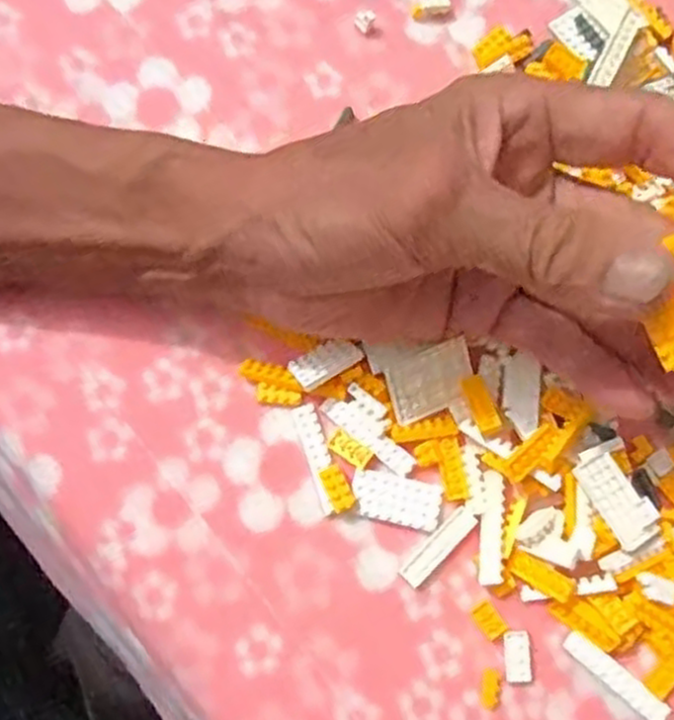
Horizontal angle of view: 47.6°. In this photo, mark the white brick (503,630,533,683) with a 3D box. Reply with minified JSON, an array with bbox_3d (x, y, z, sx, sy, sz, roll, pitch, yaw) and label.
[{"bbox_3d":[0.061,0.101,0.259,0.009,0.004,0.016,-2,76,-1],"label":"white brick"}]

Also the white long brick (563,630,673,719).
[{"bbox_3d":[0.095,0.108,0.258,0.040,0.004,0.008,40,79,8],"label":"white long brick"}]

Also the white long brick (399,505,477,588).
[{"bbox_3d":[0.036,0.066,0.267,0.009,0.005,0.032,44,80,9],"label":"white long brick"}]

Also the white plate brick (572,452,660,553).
[{"bbox_3d":[0.095,0.047,0.259,0.016,0.004,0.033,-30,72,-5],"label":"white plate brick"}]

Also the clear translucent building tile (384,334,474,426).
[{"bbox_3d":[0.034,0.008,0.275,0.032,0.004,0.022,-21,99,-11],"label":"clear translucent building tile"}]

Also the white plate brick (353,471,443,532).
[{"bbox_3d":[0.021,0.049,0.267,0.031,0.004,0.016,11,76,2],"label":"white plate brick"}]

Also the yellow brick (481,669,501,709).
[{"bbox_3d":[0.052,0.111,0.257,0.006,0.004,0.012,3,76,0],"label":"yellow brick"}]

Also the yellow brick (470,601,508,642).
[{"bbox_3d":[0.052,0.090,0.262,0.008,0.004,0.012,-33,79,-8],"label":"yellow brick"}]

